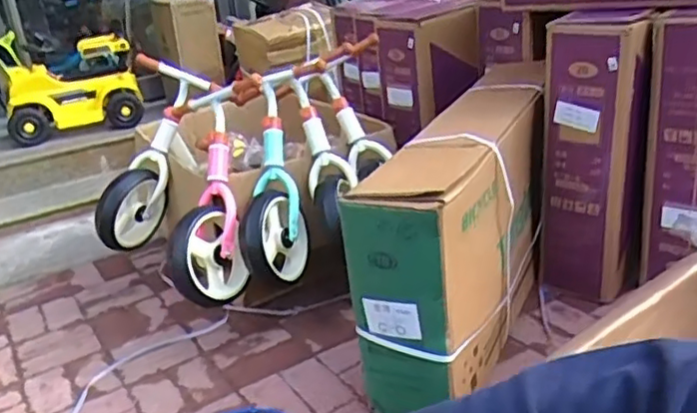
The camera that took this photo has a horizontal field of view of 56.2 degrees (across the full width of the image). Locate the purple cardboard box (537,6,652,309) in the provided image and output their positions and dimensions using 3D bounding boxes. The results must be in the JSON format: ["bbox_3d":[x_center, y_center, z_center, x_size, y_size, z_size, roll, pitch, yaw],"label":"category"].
[{"bbox_3d":[0.556,-0.105,1.478,0.205,0.613,0.237,4,26,25],"label":"purple cardboard box"}]

